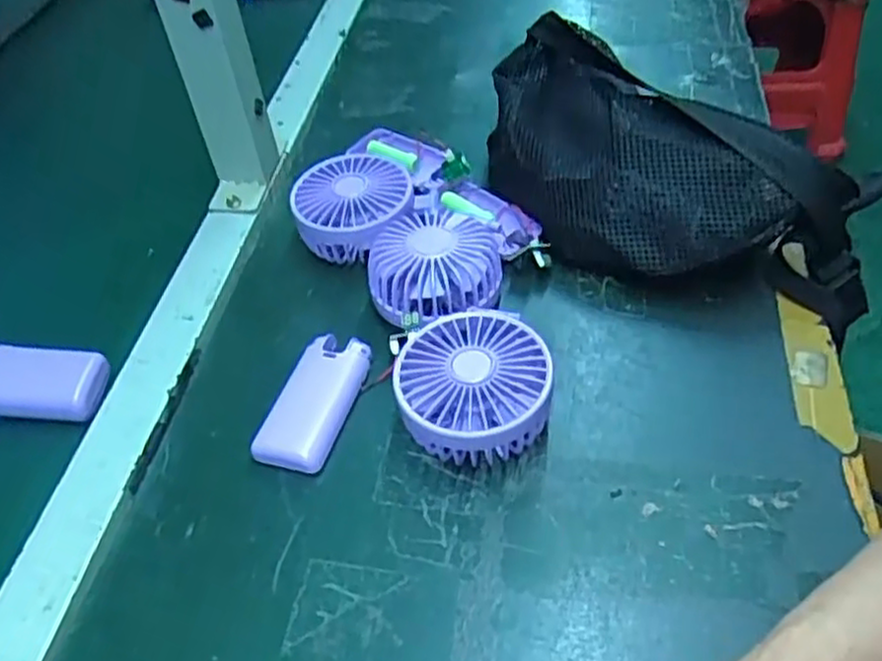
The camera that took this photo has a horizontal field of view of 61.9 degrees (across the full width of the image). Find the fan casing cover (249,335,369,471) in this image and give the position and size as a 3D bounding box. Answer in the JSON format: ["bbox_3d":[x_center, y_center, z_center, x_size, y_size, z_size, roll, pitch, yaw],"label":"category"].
[{"bbox_3d":[-0.074,0.042,0.440,0.043,0.016,0.089,10,50,14],"label":"fan casing cover"}]

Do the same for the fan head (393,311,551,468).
[{"bbox_3d":[0.018,0.034,0.414,0.082,0.046,0.087,-3,48,3],"label":"fan head"}]

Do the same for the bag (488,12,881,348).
[{"bbox_3d":[0.135,-0.105,0.495,0.298,0.086,0.139,32,58,29],"label":"bag"}]

